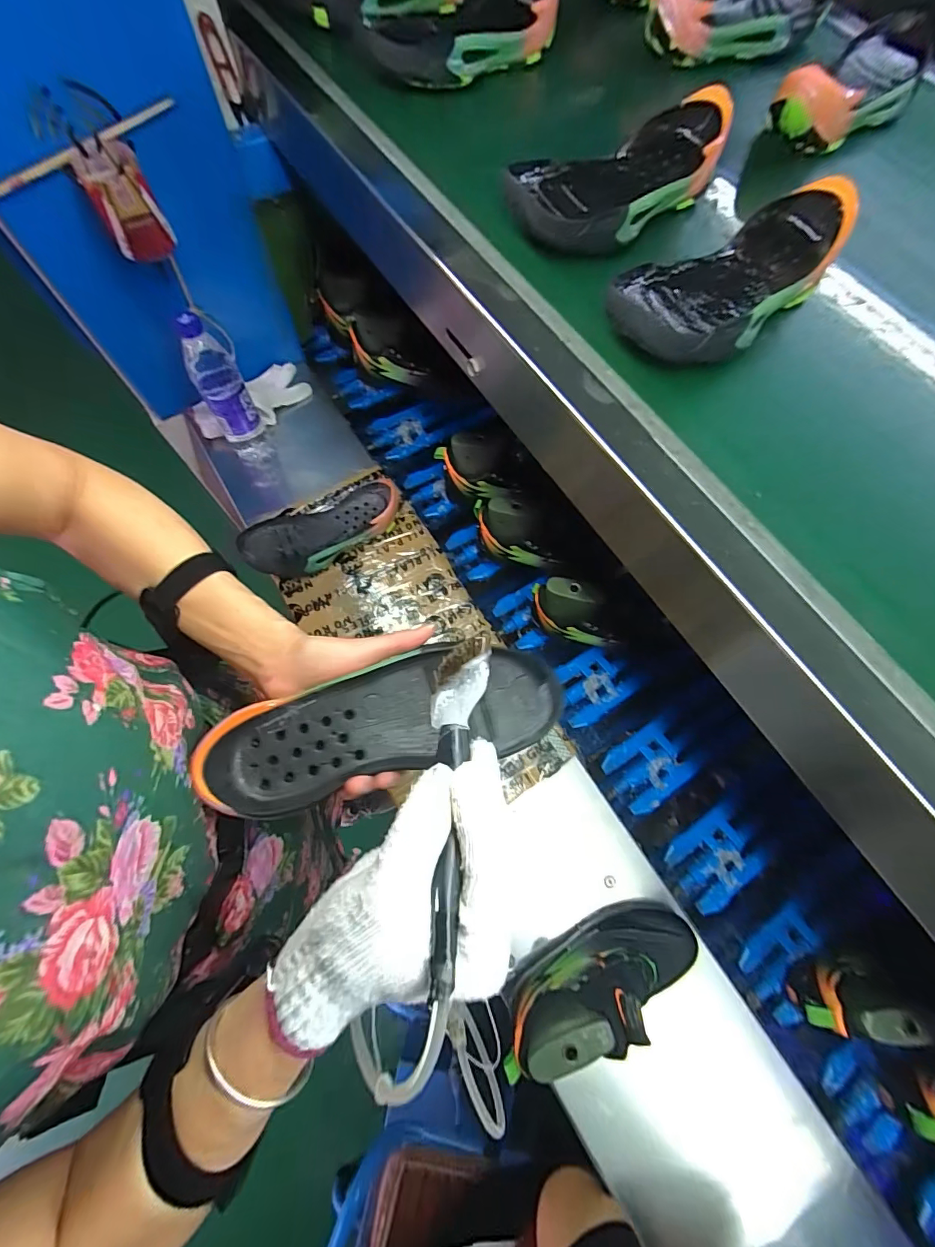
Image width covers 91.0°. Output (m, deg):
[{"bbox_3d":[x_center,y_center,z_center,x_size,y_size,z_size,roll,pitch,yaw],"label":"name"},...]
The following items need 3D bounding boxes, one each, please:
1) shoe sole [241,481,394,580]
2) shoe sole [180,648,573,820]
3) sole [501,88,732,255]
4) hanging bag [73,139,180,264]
[{"bbox_3d":[-0.222,-0.143,0.710,0.243,0.046,0.105,-24,72,-9],"label":"shoe sole"},{"bbox_3d":[-0.054,0.066,0.321,0.237,0.043,0.083,-12,71,-11],"label":"shoe sole"},{"bbox_3d":[0.132,-0.399,0.413,0.225,0.045,0.102,-40,75,-14],"label":"sole"},{"bbox_3d":[-0.402,-0.492,0.546,0.064,0.088,0.075,-26,73,-10],"label":"hanging bag"}]

